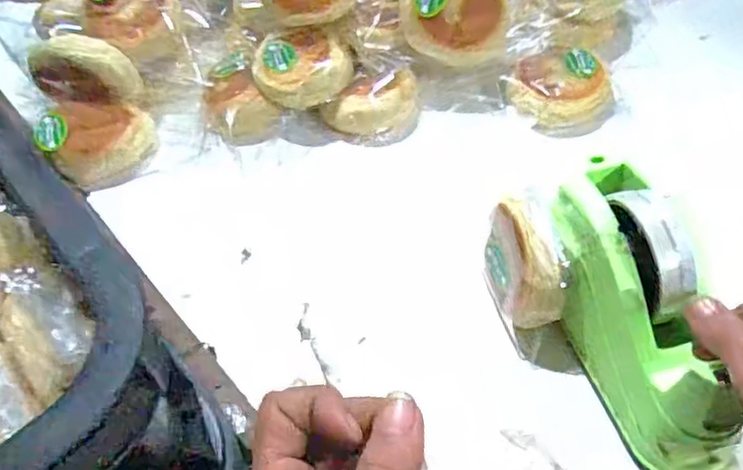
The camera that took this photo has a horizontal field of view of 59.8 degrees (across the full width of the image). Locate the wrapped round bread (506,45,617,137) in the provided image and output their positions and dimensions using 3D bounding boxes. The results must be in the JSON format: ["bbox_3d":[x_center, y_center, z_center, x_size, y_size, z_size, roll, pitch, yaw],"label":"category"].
[{"bbox_3d":[0.179,-0.134,0.601,0.091,0.033,0.085,-2,53,2],"label":"wrapped round bread"}]

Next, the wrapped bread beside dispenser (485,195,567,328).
[{"bbox_3d":[0.108,0.030,0.459,0.038,0.079,0.086,-6,53,-1],"label":"wrapped bread beside dispenser"}]

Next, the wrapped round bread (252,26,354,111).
[{"bbox_3d":[-0.064,-0.150,0.594,0.089,0.036,0.073,4,73,4],"label":"wrapped round bread"}]

